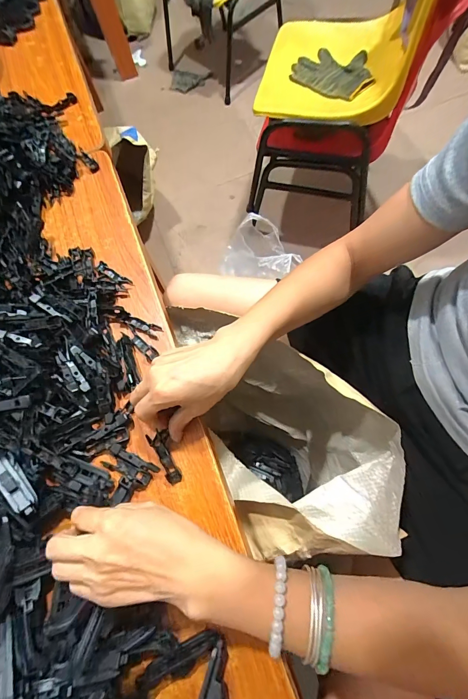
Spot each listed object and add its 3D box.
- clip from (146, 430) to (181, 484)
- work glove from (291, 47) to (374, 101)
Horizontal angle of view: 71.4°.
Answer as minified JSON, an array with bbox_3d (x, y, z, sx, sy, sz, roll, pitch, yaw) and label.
[{"bbox_3d":[-0.069,0.110,0.332,0.018,0.009,0.054,-25,83,-7],"label":"clip"},{"bbox_3d":[0.259,-0.712,0.836,0.213,0.034,0.169,40,78,16],"label":"work glove"}]

